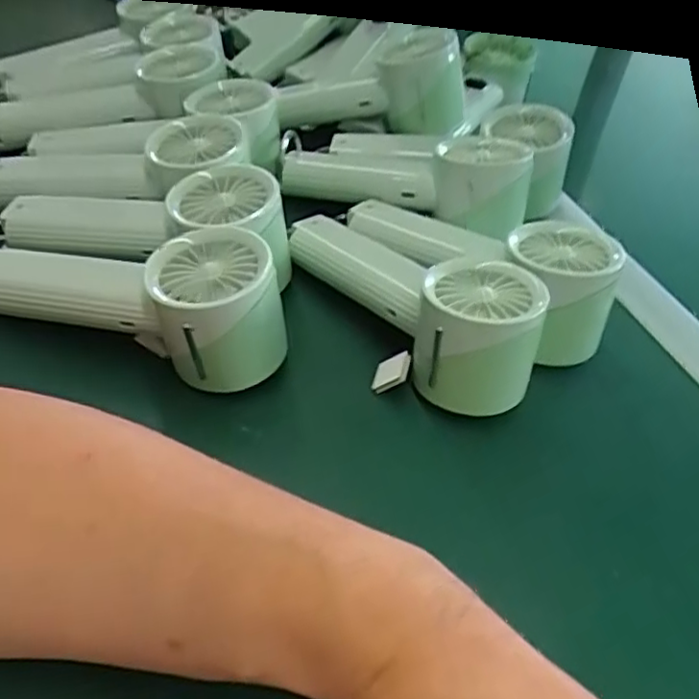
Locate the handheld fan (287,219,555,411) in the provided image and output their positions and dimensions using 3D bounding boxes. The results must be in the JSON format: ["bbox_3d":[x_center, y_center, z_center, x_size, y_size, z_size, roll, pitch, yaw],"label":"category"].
[{"bbox_3d":[0.043,-0.021,0.355,0.058,0.067,0.126,-30,55,-31],"label":"handheld fan"}]

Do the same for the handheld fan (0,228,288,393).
[{"bbox_3d":[-0.118,-0.033,0.347,0.175,0.076,0.056,19,46,12],"label":"handheld fan"}]

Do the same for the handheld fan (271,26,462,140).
[{"bbox_3d":[0.016,-0.196,0.507,0.145,0.074,0.061,0,42,20],"label":"handheld fan"}]

